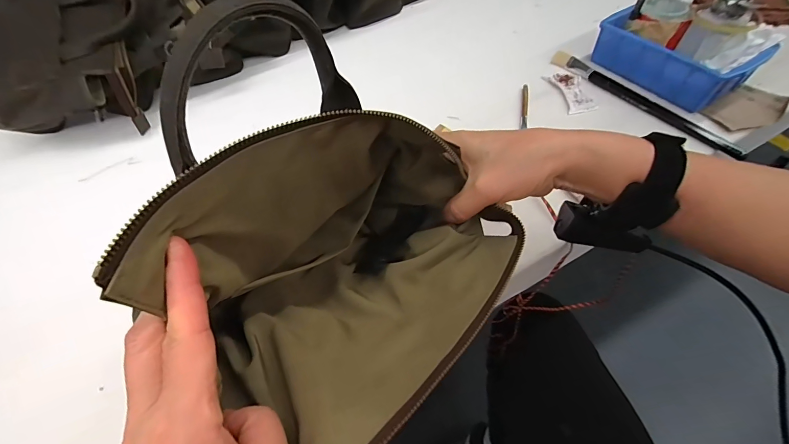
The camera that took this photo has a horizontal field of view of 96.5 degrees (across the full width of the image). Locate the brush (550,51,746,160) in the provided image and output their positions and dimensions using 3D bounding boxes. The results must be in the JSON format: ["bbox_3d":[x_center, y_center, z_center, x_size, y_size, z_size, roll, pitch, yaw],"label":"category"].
[{"bbox_3d":[0.352,-0.182,0.516,0.022,0.017,0.299,-29,58,-15],"label":"brush"}]

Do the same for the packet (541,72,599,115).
[{"bbox_3d":[0.272,-0.203,0.542,0.046,0.004,0.094,-8,55,-2],"label":"packet"}]

